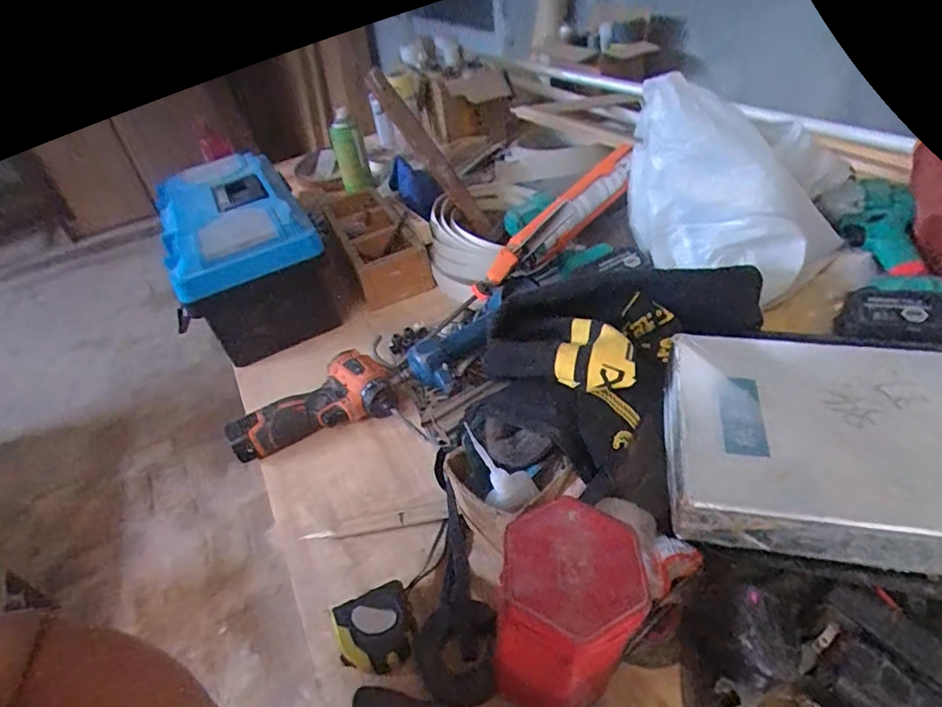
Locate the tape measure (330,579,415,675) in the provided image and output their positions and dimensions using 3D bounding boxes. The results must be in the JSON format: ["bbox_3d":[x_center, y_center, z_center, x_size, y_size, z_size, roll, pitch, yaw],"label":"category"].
[{"bbox_3d":[-0.083,0.245,0.471,0.065,0.032,0.067,-21,41,-15],"label":"tape measure"}]

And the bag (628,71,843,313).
[{"bbox_3d":[0.310,-0.214,0.691,0.256,0.222,0.130,23,48,32],"label":"bag"}]

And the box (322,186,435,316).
[{"bbox_3d":[-0.176,-0.205,0.955,0.116,0.088,0.318,-19,40,-13],"label":"box"}]

